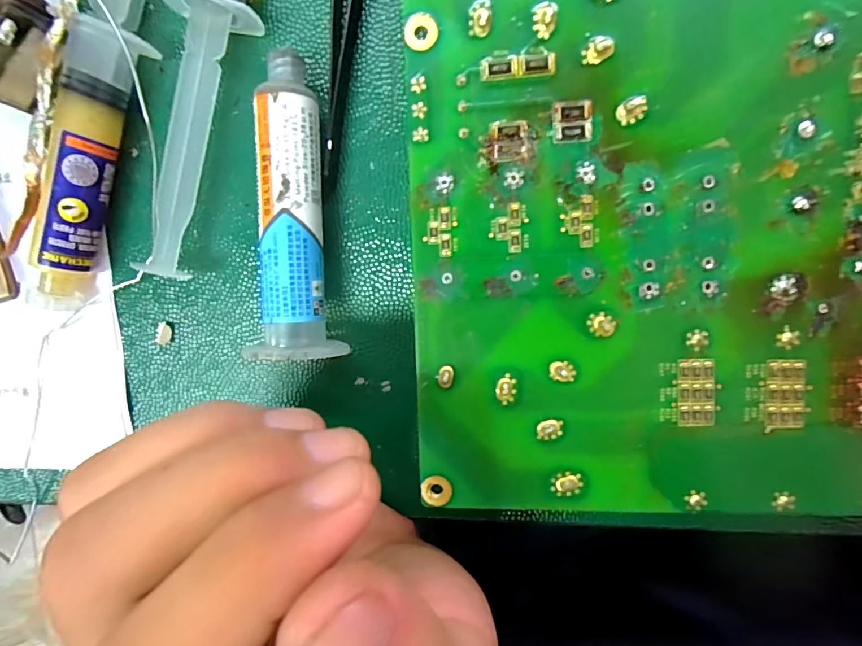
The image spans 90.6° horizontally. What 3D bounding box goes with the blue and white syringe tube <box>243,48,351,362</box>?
[{"bbox_3d":[-0.041,-0.034,0.128,0.021,0.023,0.087,-3,95,7],"label":"blue and white syringe tube"}]

